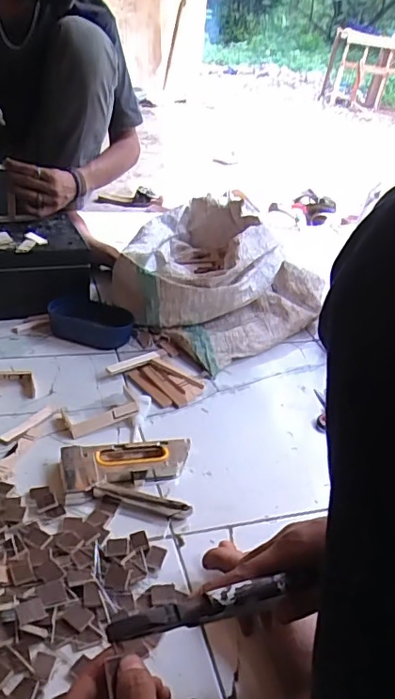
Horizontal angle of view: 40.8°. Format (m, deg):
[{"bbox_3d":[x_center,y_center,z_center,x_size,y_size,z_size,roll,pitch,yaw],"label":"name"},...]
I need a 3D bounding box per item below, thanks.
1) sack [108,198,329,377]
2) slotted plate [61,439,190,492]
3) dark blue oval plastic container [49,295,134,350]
[{"bbox_3d":[0.050,-0.158,1.071,0.392,0.181,0.450,15,32,12],"label":"sack"},{"bbox_3d":[-0.088,0.146,0.687,0.168,0.026,0.067,-5,33,-20],"label":"slotted plate"},{"bbox_3d":[-0.194,-0.048,0.954,0.152,0.051,0.077,15,32,12],"label":"dark blue oval plastic container"}]

